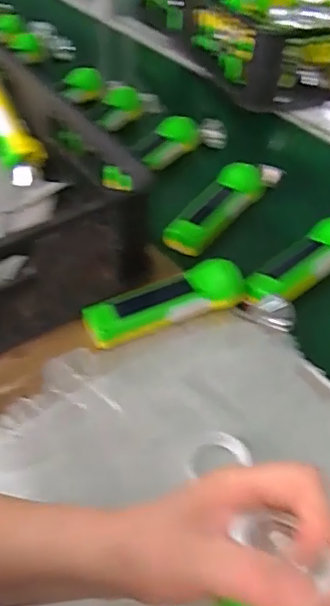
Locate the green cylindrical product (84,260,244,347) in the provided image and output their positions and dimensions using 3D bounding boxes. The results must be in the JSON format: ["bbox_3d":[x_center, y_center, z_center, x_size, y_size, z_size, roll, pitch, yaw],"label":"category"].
[{"bbox_3d":[0.005,-0.001,0.595,0.178,0.036,0.046,-21,50,-21],"label":"green cylindrical product"}]

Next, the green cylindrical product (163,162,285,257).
[{"bbox_3d":[0.076,-0.130,0.742,0.059,0.042,0.201,31,52,25],"label":"green cylindrical product"}]

